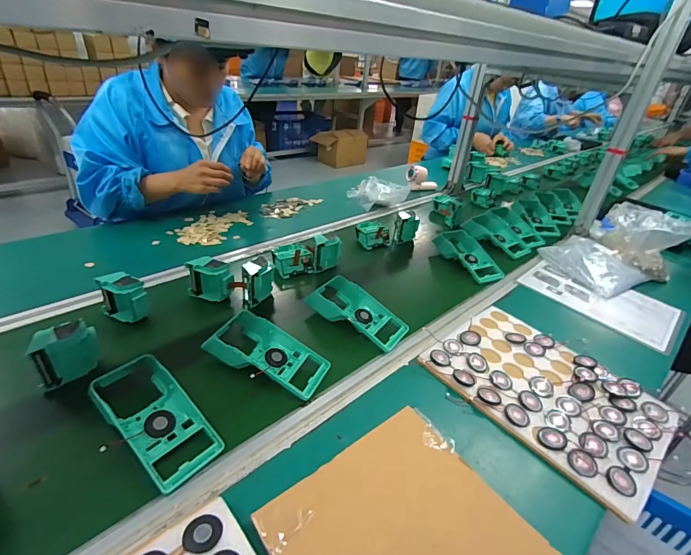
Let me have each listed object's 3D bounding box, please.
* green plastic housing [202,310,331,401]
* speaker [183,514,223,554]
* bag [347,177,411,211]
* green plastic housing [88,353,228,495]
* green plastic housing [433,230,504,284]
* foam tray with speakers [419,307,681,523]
[{"bbox_3d":[-0.119,0.111,0.582,0.186,0.040,0.091,19,34,19],"label":"green plastic housing"},{"bbox_3d":[-0.132,0.237,0.352,0.033,0.004,0.031,5,32,-3],"label":"speaker"},{"bbox_3d":[0.108,-0.283,1.228,0.187,0.063,0.168,-13,37,-29],"label":"bag"},{"bbox_3d":[-0.241,0.170,0.472,0.185,0.036,0.087,28,37,30],"label":"green plastic housing"},{"bbox_3d":[0.308,-0.057,0.939,0.097,0.048,0.189,-8,35,-23],"label":"green plastic housing"},{"bbox_3d":[0.311,0.169,0.593,0.245,0.021,0.313,-21,42,-38],"label":"foam tray with speakers"}]

